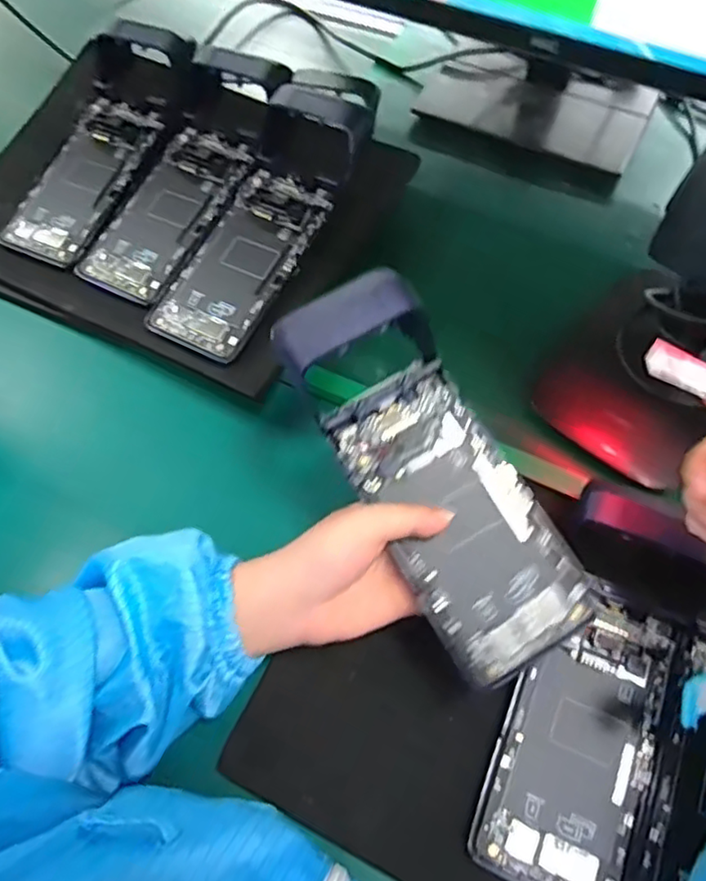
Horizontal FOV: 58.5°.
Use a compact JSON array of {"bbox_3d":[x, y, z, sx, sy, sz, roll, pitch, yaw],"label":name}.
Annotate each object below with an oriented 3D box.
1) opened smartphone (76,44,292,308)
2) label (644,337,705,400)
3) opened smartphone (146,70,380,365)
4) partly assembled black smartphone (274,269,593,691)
[{"bbox_3d":[-0.132,-0.209,0.493,0.085,0.032,0.217,23,80,14],"label":"opened smartphone"},{"bbox_3d":[0.170,-0.036,0.321,0.041,0.006,0.022,27,64,15],"label":"label"},{"bbox_3d":[-0.064,-0.169,0.467,0.079,0.034,0.234,26,82,15],"label":"opened smartphone"},{"bbox_3d":[0.044,0.016,0.342,0.082,0.035,0.217,-29,86,-15],"label":"partly assembled black smartphone"}]

